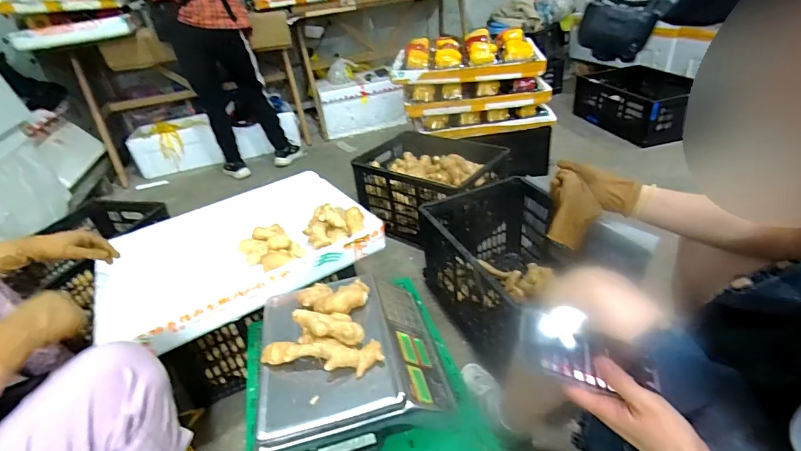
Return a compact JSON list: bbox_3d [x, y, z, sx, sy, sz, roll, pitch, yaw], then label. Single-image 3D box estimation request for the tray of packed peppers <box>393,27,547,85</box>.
[{"bbox_3d":[0.270,-0.747,1.787,0.612,0.130,0.443,-5,33,4],"label":"tray of packed peppers"}]

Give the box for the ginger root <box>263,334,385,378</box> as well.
[{"bbox_3d":[-0.127,0.209,0.663,0.189,0.034,0.052,-2,33,8],"label":"ginger root"}]

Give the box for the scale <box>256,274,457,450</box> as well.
[{"bbox_3d":[-0.085,0.233,0.745,0.317,0.103,0.332,-10,33,-4],"label":"scale"}]

